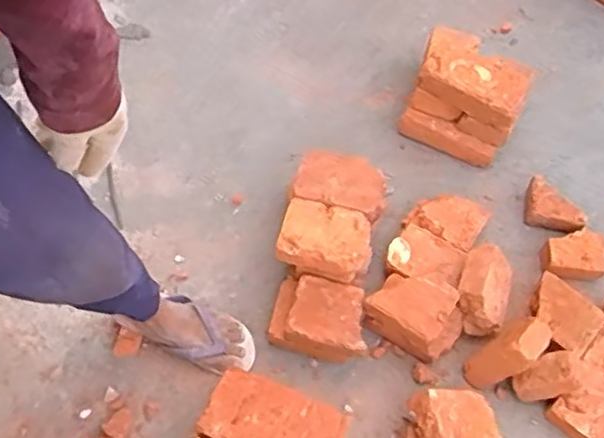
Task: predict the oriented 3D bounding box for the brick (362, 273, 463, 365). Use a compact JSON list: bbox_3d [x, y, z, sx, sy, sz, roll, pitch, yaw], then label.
[{"bbox_3d":[0.195,0.160,1.134,0.154,0.104,0.103,28,62,11],"label":"brick"}]

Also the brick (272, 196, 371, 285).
[{"bbox_3d":[0.039,0.038,1.130,0.151,0.056,0.109,13,60,3],"label":"brick"}]

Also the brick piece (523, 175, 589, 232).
[{"bbox_3d":[0.477,-0.019,1.290,0.070,0.066,0.138,-27,66,-18],"label":"brick piece"}]

